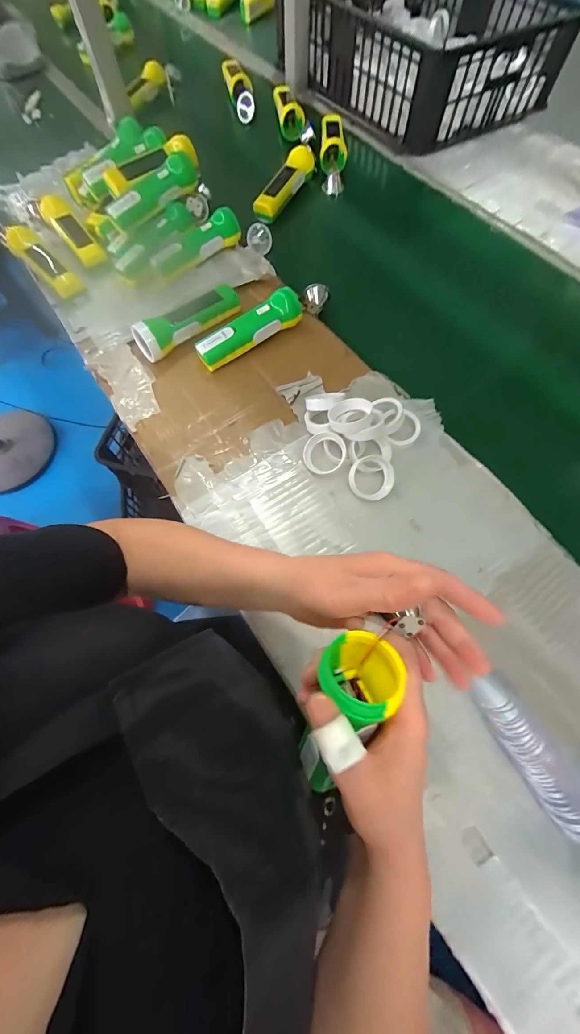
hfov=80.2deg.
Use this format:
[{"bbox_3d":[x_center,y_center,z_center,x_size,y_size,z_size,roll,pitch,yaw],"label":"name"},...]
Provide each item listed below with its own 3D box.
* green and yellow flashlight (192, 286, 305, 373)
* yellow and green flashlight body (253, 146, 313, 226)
[{"bbox_3d":[-0.059,-0.273,0.505,0.165,0.045,0.037,-31,71,-10],"label":"green and yellow flashlight"},{"bbox_3d":[-0.007,-0.635,0.651,0.052,0.039,0.187,22,71,10],"label":"yellow and green flashlight body"}]

